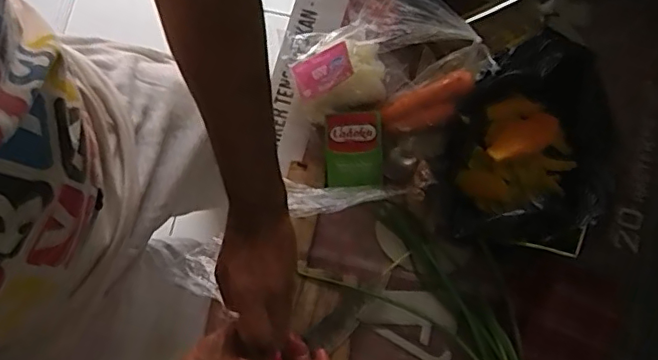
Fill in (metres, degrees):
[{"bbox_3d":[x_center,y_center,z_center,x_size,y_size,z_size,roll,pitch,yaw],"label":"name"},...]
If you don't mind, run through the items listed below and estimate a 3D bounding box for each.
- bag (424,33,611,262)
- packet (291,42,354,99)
[{"bbox_3d":[0.225,-0.037,0.626,0.179,0.077,0.254,38,80,8],"label":"bag"},{"bbox_3d":[-0.010,-0.123,0.658,0.079,0.012,0.052,-17,71,28],"label":"packet"}]

